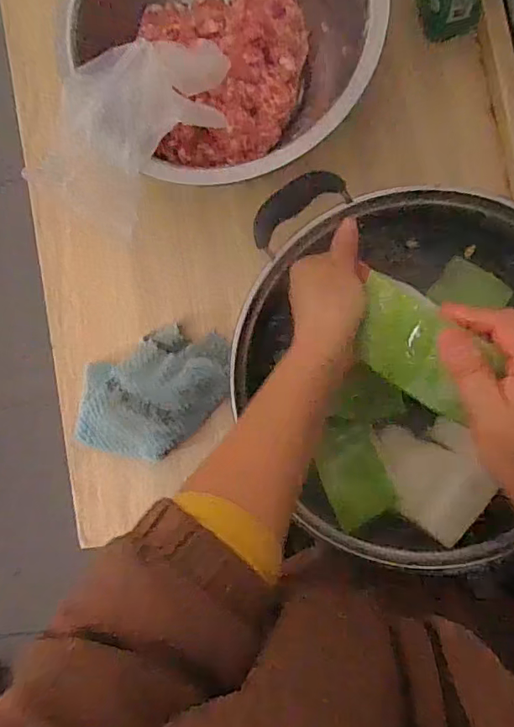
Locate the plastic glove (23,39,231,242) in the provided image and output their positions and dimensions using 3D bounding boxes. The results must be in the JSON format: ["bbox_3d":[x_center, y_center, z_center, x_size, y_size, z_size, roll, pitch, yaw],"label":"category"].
[{"bbox_3d":[-0.103,-0.208,0.425,0.109,0.056,0.179,37,92,6],"label":"plastic glove"}]

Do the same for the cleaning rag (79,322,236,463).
[{"bbox_3d":[-0.100,0.030,0.483,0.162,0.032,0.109,-28,85,5],"label":"cleaning rag"}]

